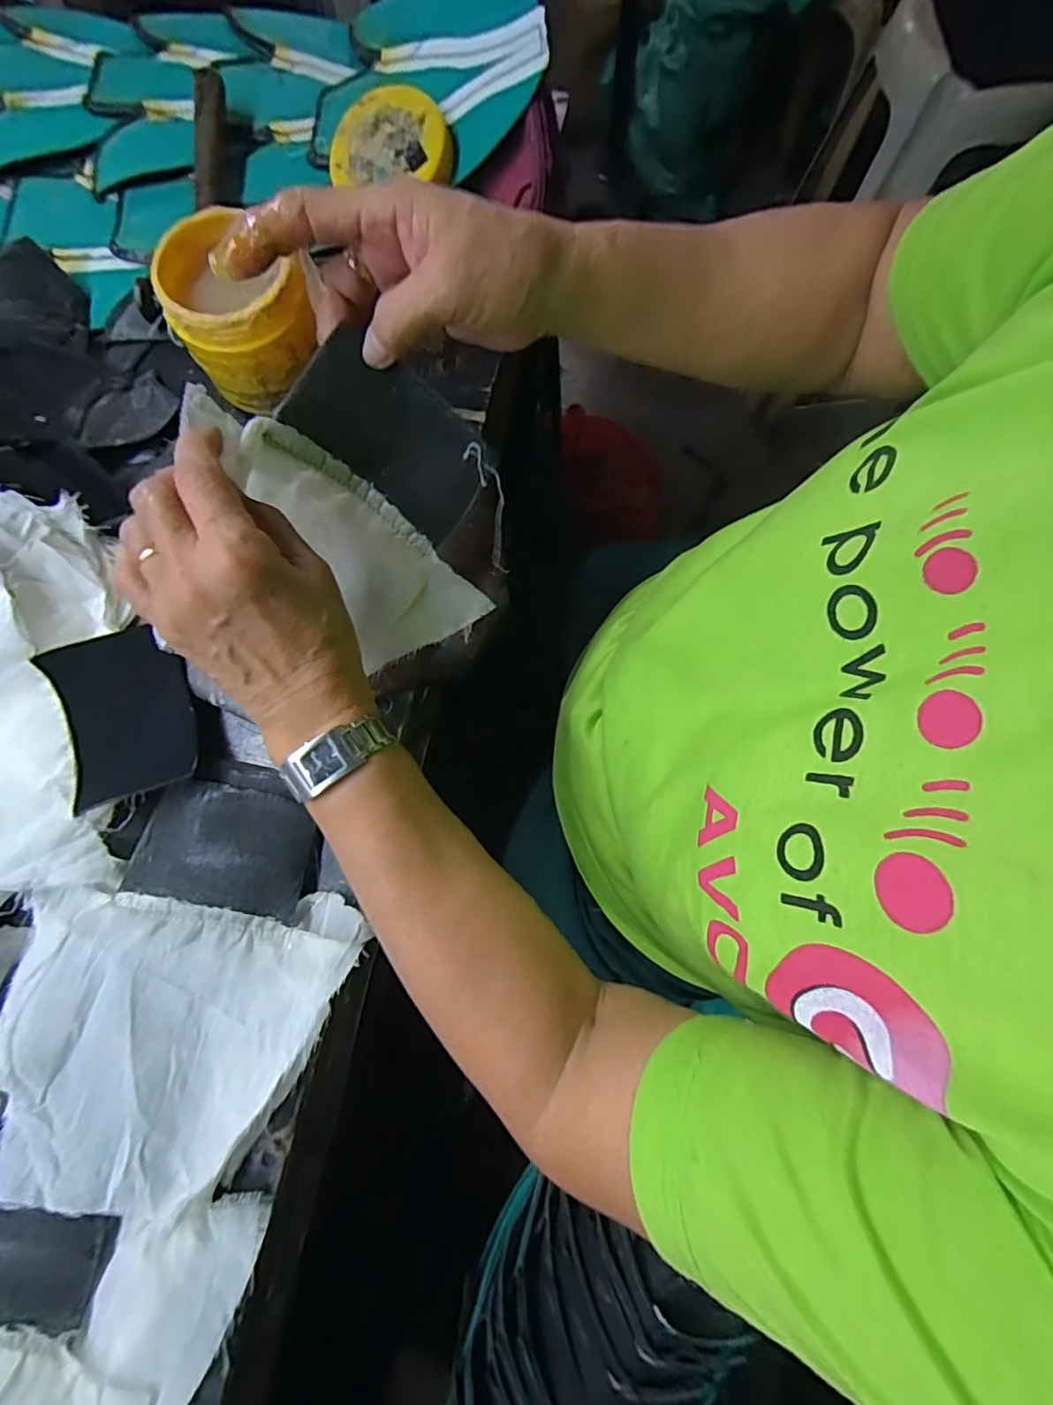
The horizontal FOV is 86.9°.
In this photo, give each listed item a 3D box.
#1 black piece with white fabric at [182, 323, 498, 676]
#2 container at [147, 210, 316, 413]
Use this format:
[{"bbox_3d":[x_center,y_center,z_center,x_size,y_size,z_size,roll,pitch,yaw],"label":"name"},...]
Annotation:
[{"bbox_3d":[-0.078,-0.109,0.320,0.123,0.168,0.038,-29,36,1],"label":"black piece with white fabric"},{"bbox_3d":[-0.193,-0.263,0.377,0.083,0.071,0.090,0,78,0],"label":"container"}]

